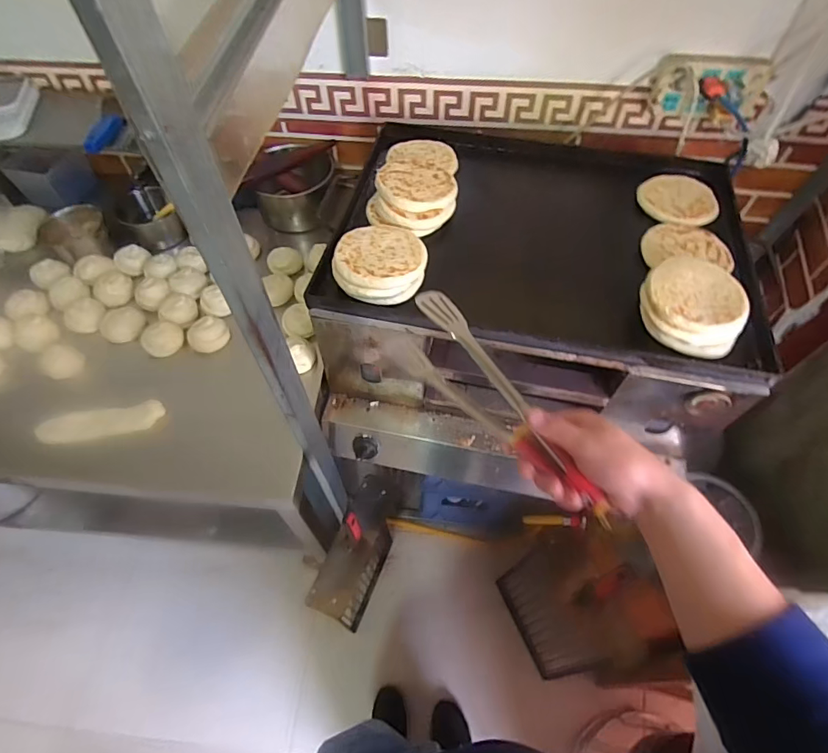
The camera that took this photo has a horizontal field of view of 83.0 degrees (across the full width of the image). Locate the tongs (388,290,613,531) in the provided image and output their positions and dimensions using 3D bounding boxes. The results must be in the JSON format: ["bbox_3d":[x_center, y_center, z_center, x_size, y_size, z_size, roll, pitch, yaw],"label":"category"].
[{"bbox_3d":[0.087,0.034,0.503,0.071,0.065,0.300,-32,68,-19],"label":"tongs"}]

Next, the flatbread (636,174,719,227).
[{"bbox_3d":[0.478,-0.323,0.844,0.135,0.018,0.142,0,57,0],"label":"flatbread"}]

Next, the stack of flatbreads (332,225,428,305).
[{"bbox_3d":[-0.053,-0.171,0.719,0.130,0.056,0.124,30,61,18],"label":"stack of flatbreads"}]

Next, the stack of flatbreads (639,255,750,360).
[{"bbox_3d":[0.407,-0.105,0.678,0.141,0.055,0.138,38,64,22],"label":"stack of flatbreads"}]

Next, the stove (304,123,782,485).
[{"bbox_3d":[0.201,-0.163,0.887,0.667,0.340,0.615,8,57,5],"label":"stove"}]

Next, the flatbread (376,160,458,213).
[{"bbox_3d":[0.004,-0.334,0.805,0.131,0.023,0.131,-6,57,-4],"label":"flatbread"}]

